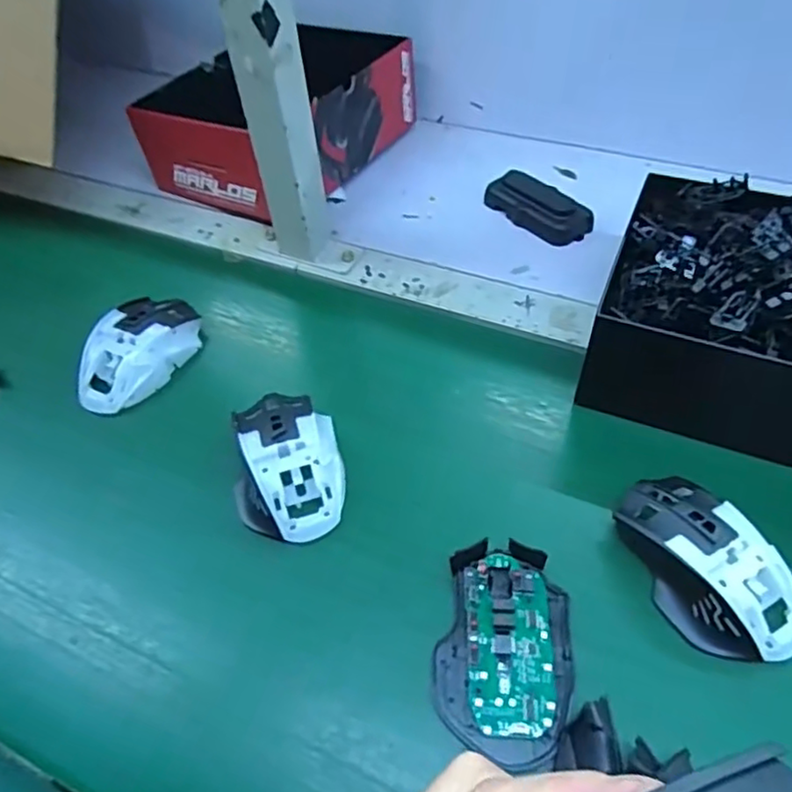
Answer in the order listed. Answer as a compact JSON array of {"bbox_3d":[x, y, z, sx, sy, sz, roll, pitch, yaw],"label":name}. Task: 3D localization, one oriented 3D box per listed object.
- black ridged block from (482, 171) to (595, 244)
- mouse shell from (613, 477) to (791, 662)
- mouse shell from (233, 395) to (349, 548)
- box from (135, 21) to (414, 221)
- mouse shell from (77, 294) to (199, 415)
[{"bbox_3d":[0.133,-0.178,0.599,0.045,0.023,0.102,-39,58,-24],"label":"black ridged block"},{"bbox_3d":[0.177,0.095,0.364,0.066,0.034,0.112,-27,54,-16],"label":"mouse shell"},{"bbox_3d":[-0.075,0.040,0.430,0.073,0.037,0.115,-10,51,-3],"label":"mouse shell"},{"bbox_3d":[-0.119,-0.294,0.661,0.185,0.112,0.236,22,56,21],"label":"box"},{"bbox_3d":[-0.203,-0.039,0.505,0.068,0.038,0.114,11,53,13],"label":"mouse shell"}]

